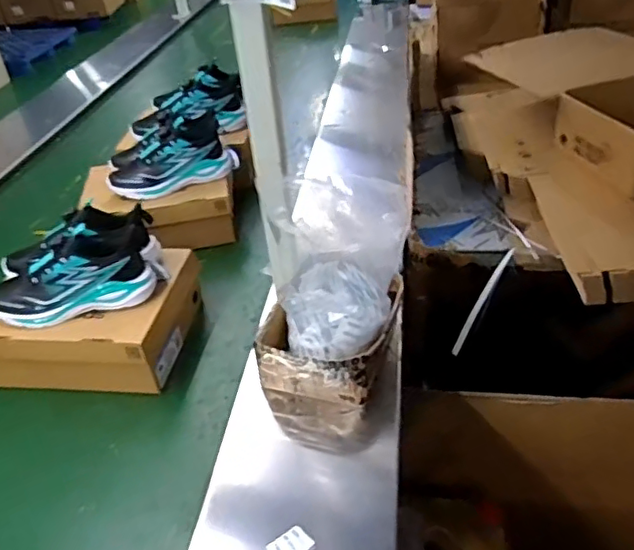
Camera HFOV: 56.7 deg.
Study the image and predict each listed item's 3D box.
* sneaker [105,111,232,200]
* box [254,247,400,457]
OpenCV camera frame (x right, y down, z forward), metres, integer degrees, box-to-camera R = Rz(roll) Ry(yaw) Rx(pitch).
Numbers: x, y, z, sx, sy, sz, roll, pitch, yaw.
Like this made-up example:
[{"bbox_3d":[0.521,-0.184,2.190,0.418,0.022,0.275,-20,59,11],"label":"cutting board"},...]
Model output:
[{"bbox_3d":[-0.314,-0.237,1.202,0.260,0.096,0.117,-22,41,-18],"label":"sneaker"},{"bbox_3d":[0.027,0.110,0.890,0.177,0.173,0.218,6,40,15],"label":"box"}]

